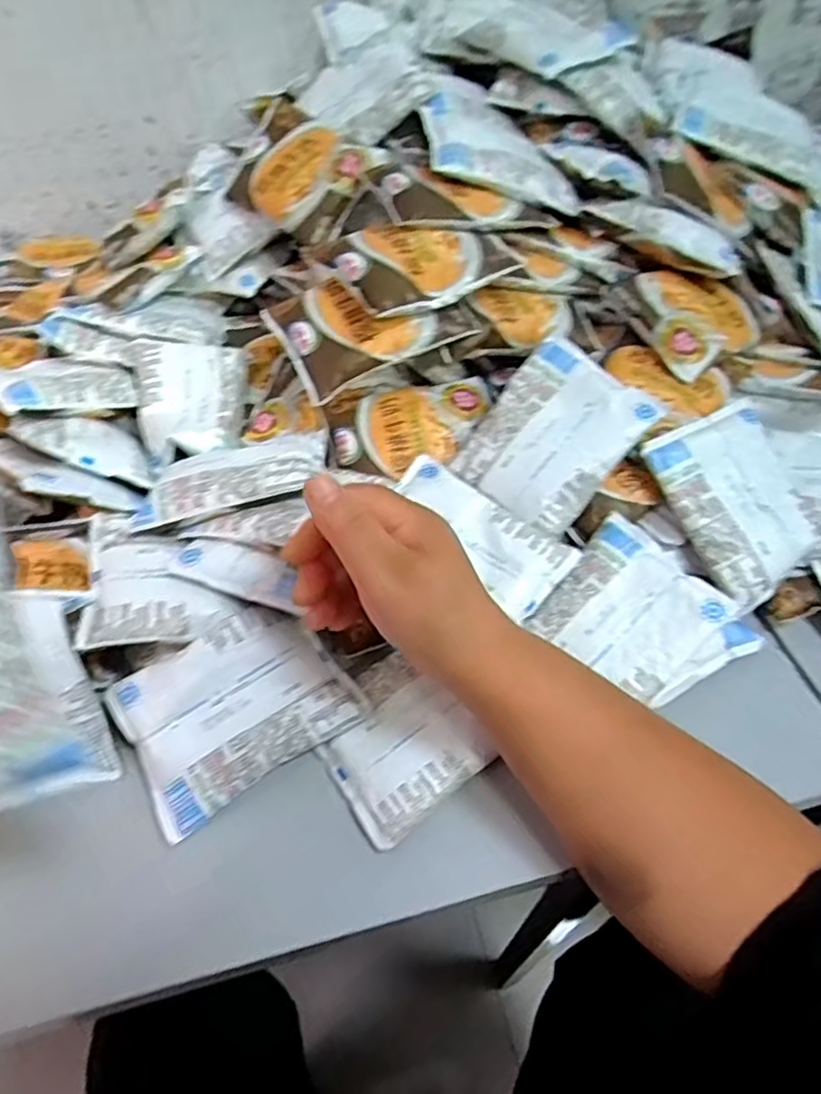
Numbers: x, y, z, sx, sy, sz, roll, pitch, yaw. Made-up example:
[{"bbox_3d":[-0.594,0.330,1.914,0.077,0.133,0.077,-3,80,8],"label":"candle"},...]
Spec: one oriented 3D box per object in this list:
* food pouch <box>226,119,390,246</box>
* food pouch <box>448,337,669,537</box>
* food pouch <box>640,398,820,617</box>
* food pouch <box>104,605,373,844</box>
[{"bbox_3d":[-0.086,-0.309,0.555,0.109,0.019,0.111,-41,68,6],"label":"food pouch"},{"bbox_3d":[0.099,-0.078,0.465,0.093,0.018,0.121,40,85,17],"label":"food pouch"},{"bbox_3d":[0.225,-0.031,0.457,0.098,0.020,0.128,-21,78,-11],"label":"food pouch"},{"bbox_3d":[-0.102,0.092,0.396,0.126,0.019,0.093,-31,77,-11],"label":"food pouch"}]

